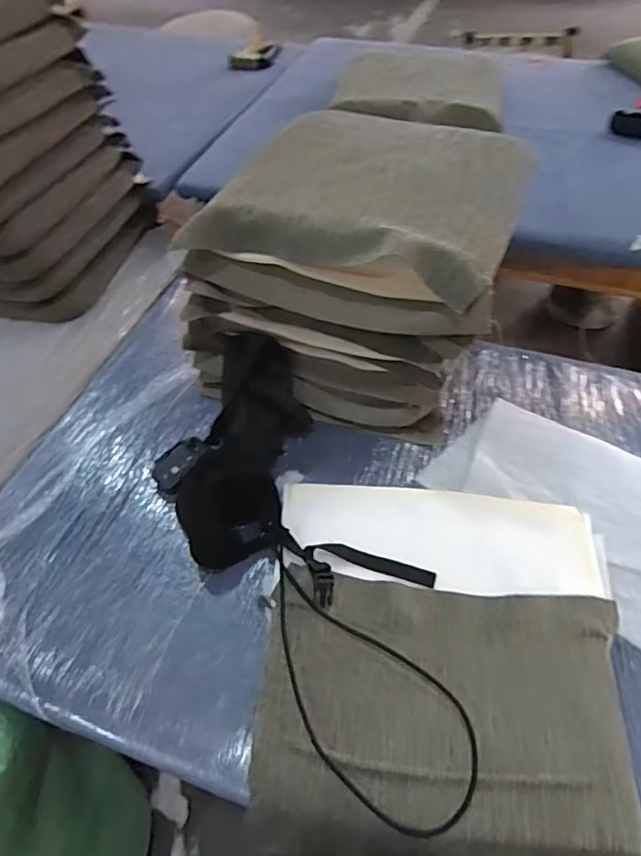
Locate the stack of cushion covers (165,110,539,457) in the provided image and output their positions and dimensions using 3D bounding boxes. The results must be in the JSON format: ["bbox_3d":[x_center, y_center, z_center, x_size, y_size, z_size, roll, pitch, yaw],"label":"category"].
[{"bbox_3d":[0.062,-0.278,0.982,0.500,0.378,0.418,16,55,14],"label":"stack of cushion covers"}]

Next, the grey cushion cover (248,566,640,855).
[{"bbox_3d":[0.147,0.387,0.663,0.443,0.076,0.387,4,53,6],"label":"grey cushion cover"}]

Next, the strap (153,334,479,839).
[{"bbox_3d":[-0.010,0.158,0.786,0.287,0.171,0.695,-28,56,-18],"label":"strap"}]

